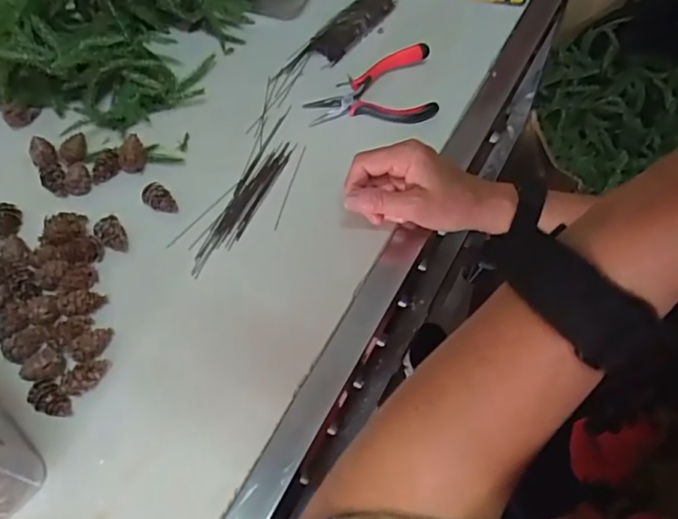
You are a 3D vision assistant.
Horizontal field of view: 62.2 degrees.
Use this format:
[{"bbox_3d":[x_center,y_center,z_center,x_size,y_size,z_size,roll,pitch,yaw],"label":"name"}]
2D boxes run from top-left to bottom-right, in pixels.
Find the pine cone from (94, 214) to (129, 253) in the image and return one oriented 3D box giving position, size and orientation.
[{"bbox_3d":[-0.205,-0.022,0.507,0.023,0.017,0.030,-31,64,-14],"label":"pine cone"}]

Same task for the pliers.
[{"bbox_3d":[0.032,-0.176,0.575,0.127,0.027,0.085,-4,60,1],"label":"pliers"}]

